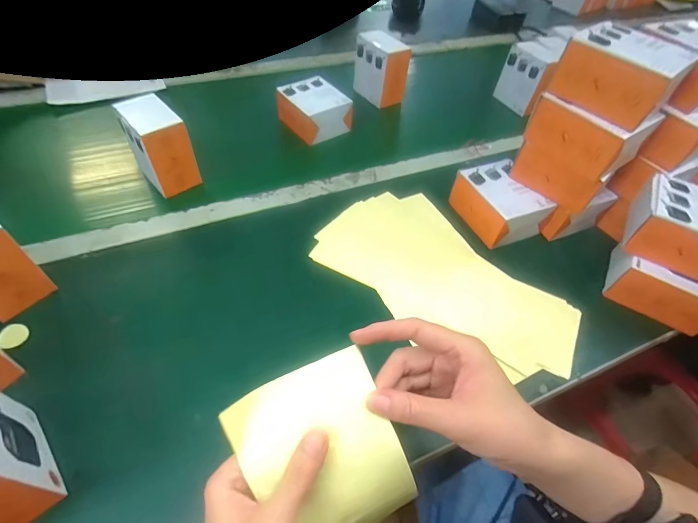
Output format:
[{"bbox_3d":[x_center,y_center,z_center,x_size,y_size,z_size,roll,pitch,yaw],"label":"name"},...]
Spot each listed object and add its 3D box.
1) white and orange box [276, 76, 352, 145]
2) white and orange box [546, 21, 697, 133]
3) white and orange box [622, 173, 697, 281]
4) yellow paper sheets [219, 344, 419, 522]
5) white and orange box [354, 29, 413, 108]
[{"bbox_3d":[-0.067,-0.287,0.710,0.102,0.056,0.112,-31,59,-27],"label":"white and orange box"},{"bbox_3d":[0.311,-0.215,0.434,0.110,0.064,0.111,-31,59,-27],"label":"white and orange box"},{"bbox_3d":[0.411,-0.041,0.465,0.120,0.070,0.088,31,54,19],"label":"white and orange box"},{"bbox_3d":[-0.015,0.144,0.273,0.103,0.032,0.133,-24,91,-5],"label":"yellow paper sheets"},{"bbox_3d":[0.065,-0.395,0.769,0.052,0.111,0.109,-24,57,-23],"label":"white and orange box"}]

